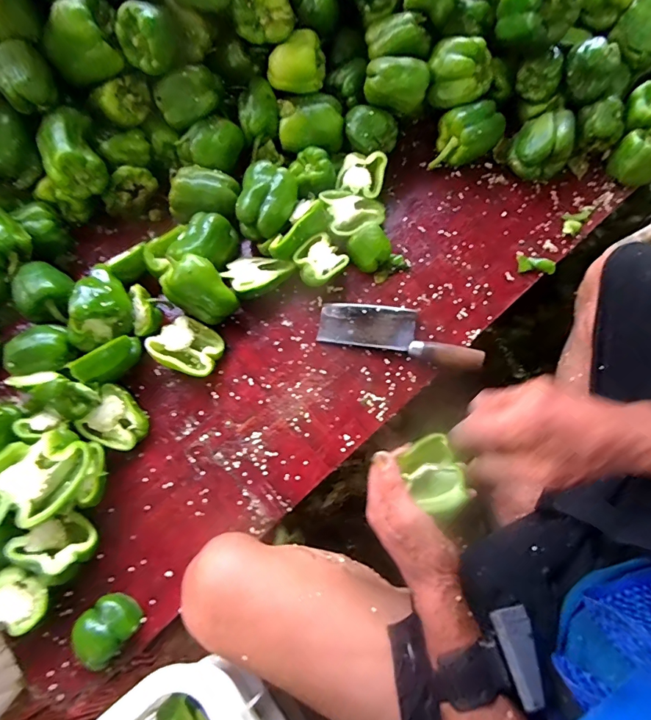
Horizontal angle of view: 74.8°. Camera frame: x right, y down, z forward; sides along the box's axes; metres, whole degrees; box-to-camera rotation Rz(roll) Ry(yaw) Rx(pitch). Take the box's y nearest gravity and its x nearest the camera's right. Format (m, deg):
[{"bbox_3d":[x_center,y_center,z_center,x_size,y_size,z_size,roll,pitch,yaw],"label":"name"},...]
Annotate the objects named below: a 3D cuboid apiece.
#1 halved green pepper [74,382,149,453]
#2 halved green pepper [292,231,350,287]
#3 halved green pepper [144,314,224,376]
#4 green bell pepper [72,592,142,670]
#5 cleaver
[{"bbox_3d":[-0.266,0.078,0.545,0.072,0.042,0.069,30,74,12],"label":"halved green pepper"},{"bbox_3d":[-0.007,-0.138,0.611,0.069,0.042,0.063,-1,70,2],"label":"halved green pepper"},{"bbox_3d":[-0.185,-0.017,0.575,0.087,0.024,0.075,27,55,-1],"label":"halved green pepper"},{"bbox_3d":[-0.243,0.296,0.468,0.057,0.037,0.074,38,76,15],"label":"green bell pepper"},{"bbox_3d":[0.100,-0.040,0.575,0.217,0.028,0.070,13,71,7],"label":"cleaver"}]

